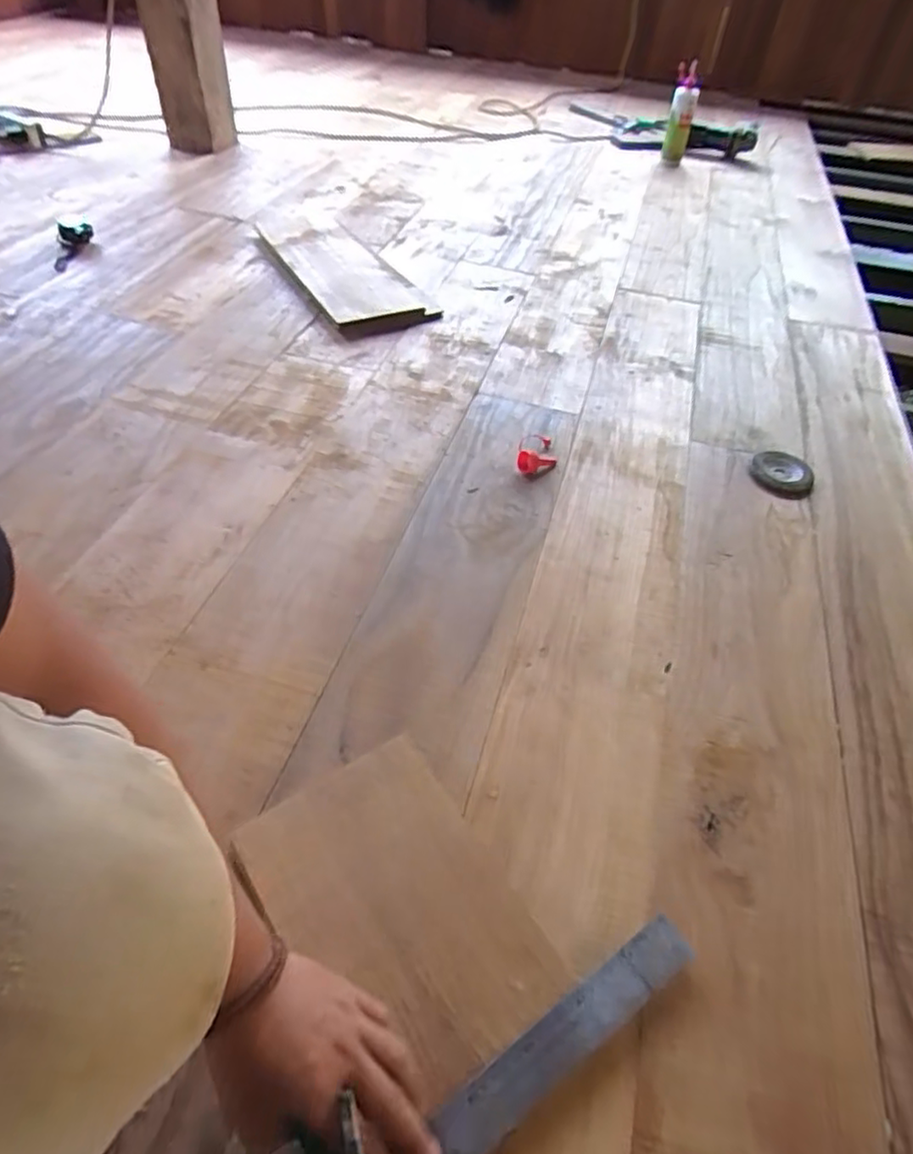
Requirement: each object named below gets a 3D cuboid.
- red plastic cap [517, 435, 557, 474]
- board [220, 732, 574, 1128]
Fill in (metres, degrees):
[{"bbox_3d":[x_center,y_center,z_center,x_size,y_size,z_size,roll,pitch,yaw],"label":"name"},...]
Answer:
[{"bbox_3d":[0.116,-0.180,0.924,0.053,0.020,0.093,7,47,3],"label":"red plastic cap"},{"bbox_3d":[-0.048,0.261,0.523,0.166,0.011,0.250,-27,54,-25],"label":"board"}]

